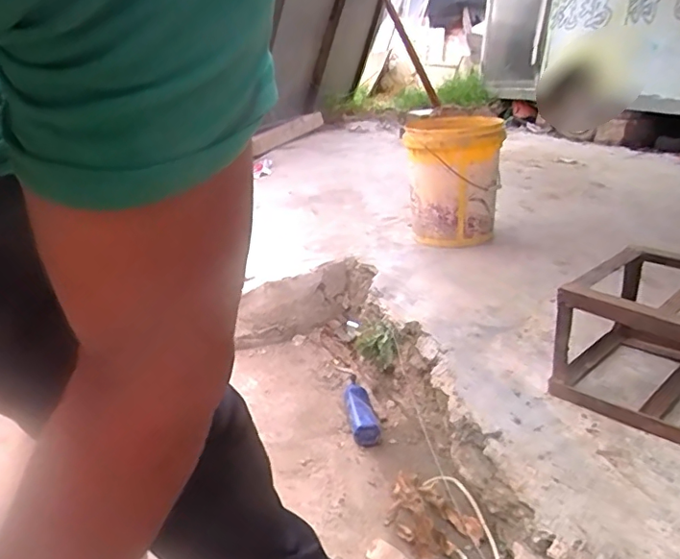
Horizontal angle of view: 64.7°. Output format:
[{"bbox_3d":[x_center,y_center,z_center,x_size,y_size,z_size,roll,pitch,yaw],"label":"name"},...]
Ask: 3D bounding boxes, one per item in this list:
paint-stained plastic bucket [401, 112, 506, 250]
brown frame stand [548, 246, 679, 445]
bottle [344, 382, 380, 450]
[{"bbox_3d":[0.366,-0.326,1.738,0.287,0.369,0.271,5,21,11],"label":"paint-stained plastic bucket"},{"bbox_3d":[0.572,0.100,0.954,0.308,0.232,0.304,-15,26,-36],"label":"brown frame stand"},{"bbox_3d":[0.049,0.312,1.276,0.068,0.044,0.225,-2,21,-8],"label":"bottle"}]

